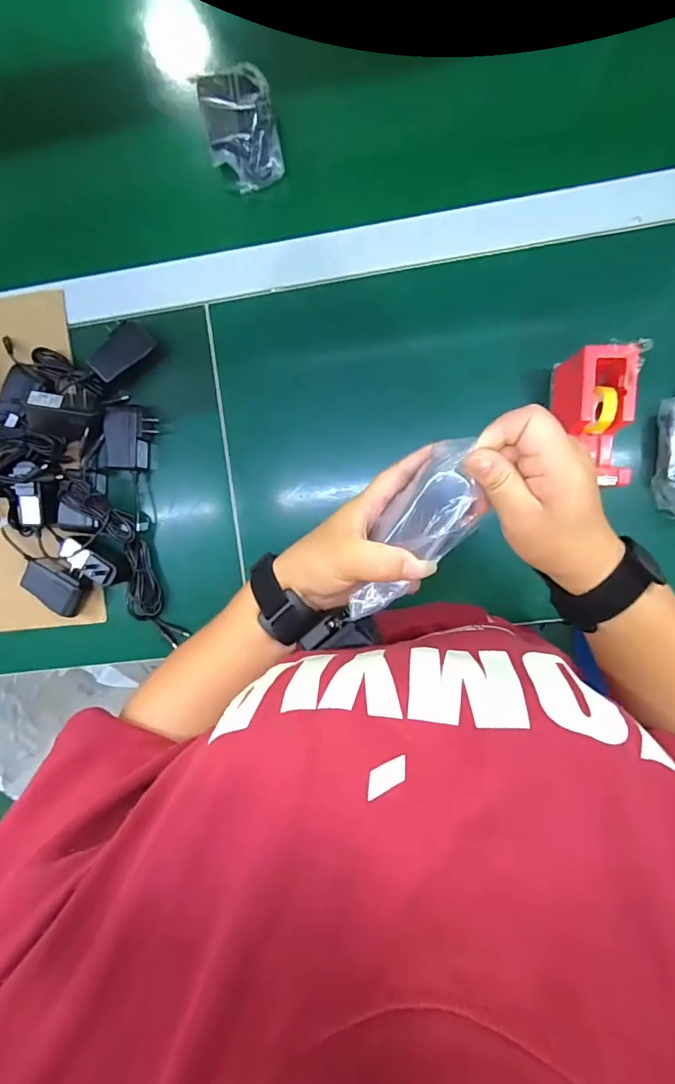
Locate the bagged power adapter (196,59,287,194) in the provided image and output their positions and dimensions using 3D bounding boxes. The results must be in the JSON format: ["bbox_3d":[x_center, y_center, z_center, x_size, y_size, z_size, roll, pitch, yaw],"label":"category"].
[{"bbox_3d":[-0.102,-0.442,0.502,0.073,0.036,0.101,-11,91,5],"label":"bagged power adapter"}]

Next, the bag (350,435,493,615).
[{"bbox_3d":[0.051,-0.002,0.287,0.047,0.018,0.122,32,107,3],"label":"bag"}]

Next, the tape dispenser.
[{"bbox_3d":[0.247,-0.118,0.458,0.057,0.067,0.128,0,93,5],"label":"tape dispenser"}]

